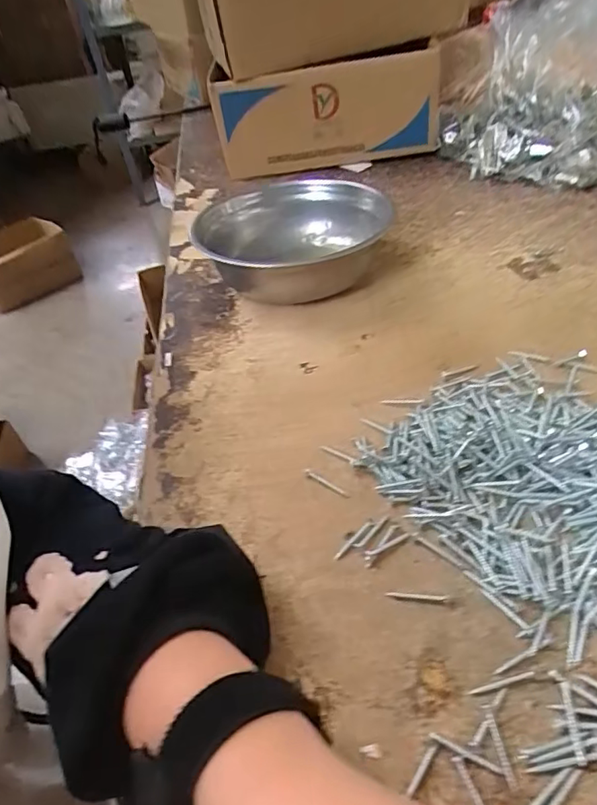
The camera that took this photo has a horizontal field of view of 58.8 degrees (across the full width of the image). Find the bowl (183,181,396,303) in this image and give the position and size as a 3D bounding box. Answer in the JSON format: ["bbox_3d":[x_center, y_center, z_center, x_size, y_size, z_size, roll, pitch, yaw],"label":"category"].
[{"bbox_3d":[0.002,-0.165,0.546,0.185,0.065,0.197,-4,42,4],"label":"bowl"}]

